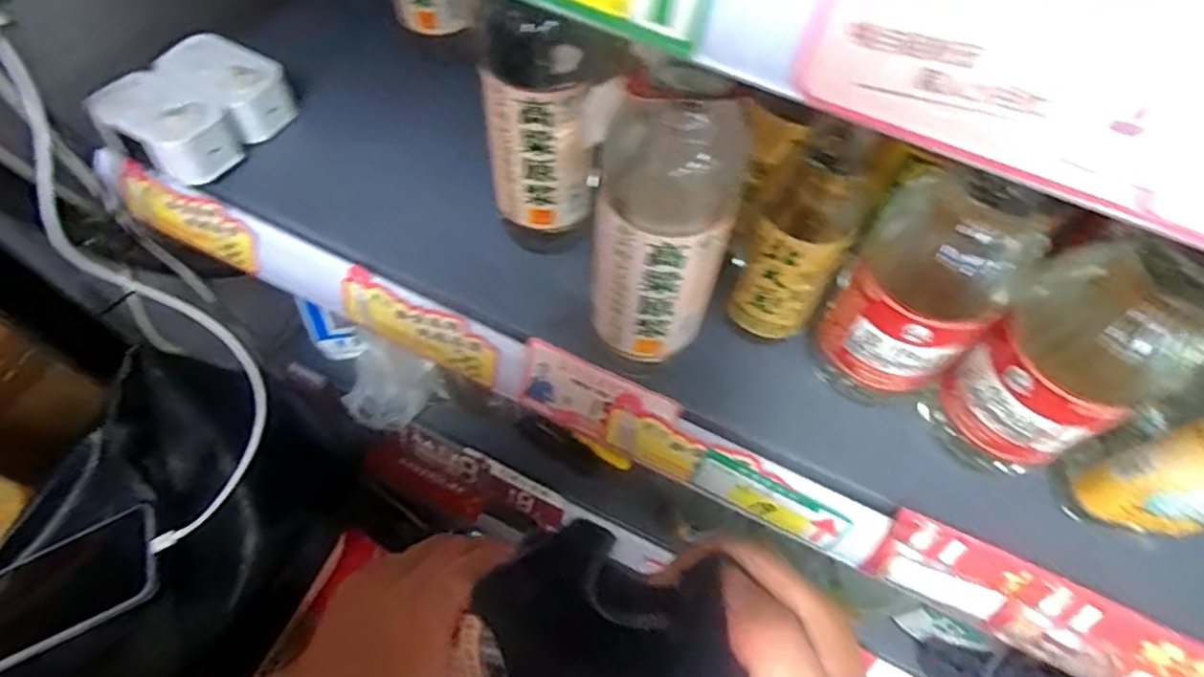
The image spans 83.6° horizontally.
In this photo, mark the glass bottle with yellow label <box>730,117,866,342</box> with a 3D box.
[{"bbox_3d":[0.102,-0.049,0.359,0.049,0.130,0.039,33,67,16],"label":"glass bottle with yellow label"}]

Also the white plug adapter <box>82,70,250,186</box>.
[{"bbox_3d":[-0.300,-0.144,0.463,0.083,0.039,0.055,30,66,15],"label":"white plug adapter"}]

